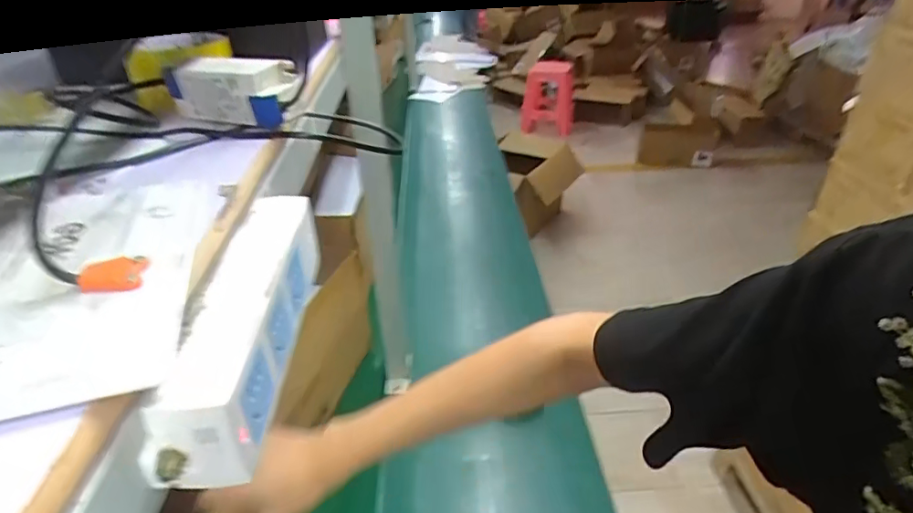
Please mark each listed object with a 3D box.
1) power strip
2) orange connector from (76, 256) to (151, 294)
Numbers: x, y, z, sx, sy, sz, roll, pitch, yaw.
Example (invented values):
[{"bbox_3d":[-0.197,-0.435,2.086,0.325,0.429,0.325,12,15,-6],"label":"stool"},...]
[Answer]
[{"bbox_3d":[-0.102,0.028,0.272,0.035,0.045,0.178,-2,34,-2],"label":"power strip"},{"bbox_3d":[-0.140,0.007,0.219,0.023,0.006,0.019,-10,35,-13],"label":"orange connector"}]

